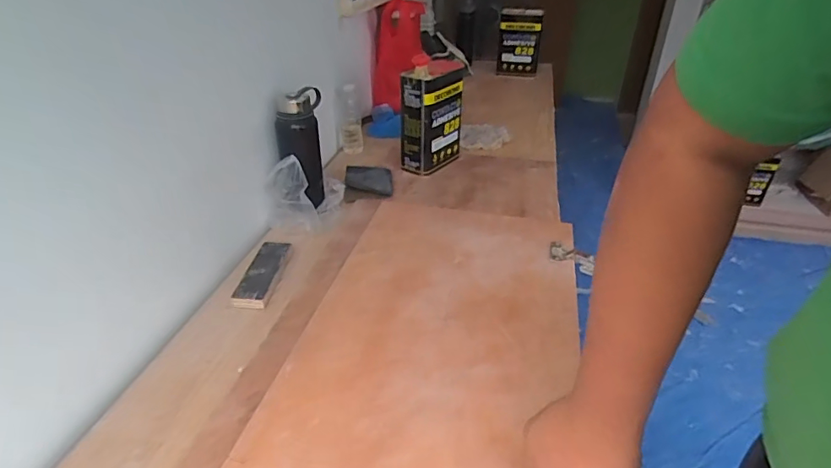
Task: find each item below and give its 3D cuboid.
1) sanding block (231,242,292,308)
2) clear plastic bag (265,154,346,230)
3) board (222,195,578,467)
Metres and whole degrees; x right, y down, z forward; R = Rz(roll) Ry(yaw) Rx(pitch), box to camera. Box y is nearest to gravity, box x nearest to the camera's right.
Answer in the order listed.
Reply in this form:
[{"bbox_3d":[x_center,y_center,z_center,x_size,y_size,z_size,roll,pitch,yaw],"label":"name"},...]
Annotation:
[{"bbox_3d":[-0.282,0.068,0.908,0.062,0.019,0.184,2,33,3],"label":"sanding block"},{"bbox_3d":[-0.219,-0.095,1.052,0.177,0.133,0.115,-26,41,-34],"label":"clear plastic bag"},{"bbox_3d":[0.036,0.141,0.759,0.391,0.019,0.733,7,34,11],"label":"board"}]

